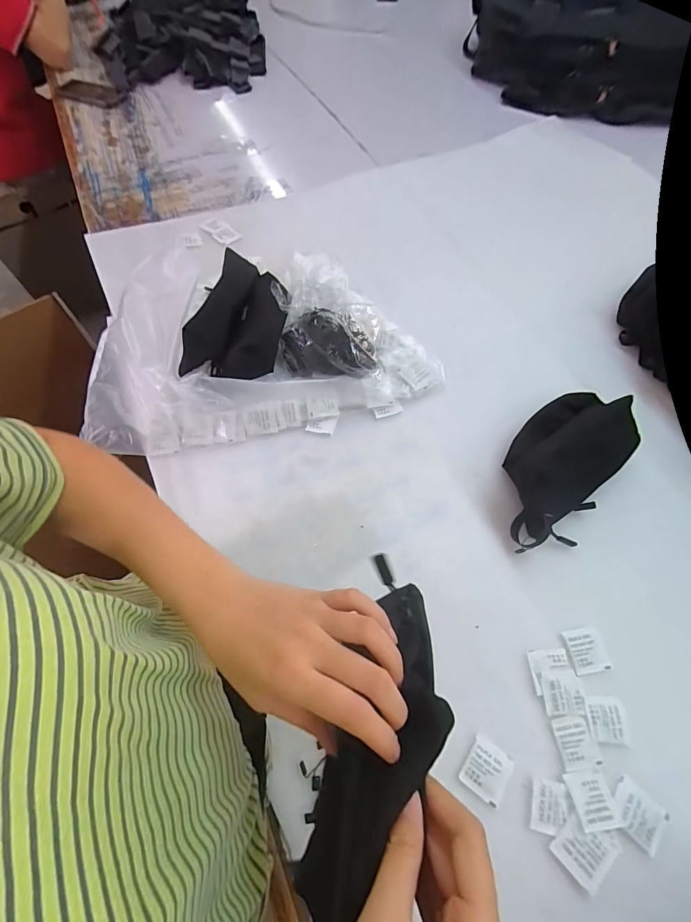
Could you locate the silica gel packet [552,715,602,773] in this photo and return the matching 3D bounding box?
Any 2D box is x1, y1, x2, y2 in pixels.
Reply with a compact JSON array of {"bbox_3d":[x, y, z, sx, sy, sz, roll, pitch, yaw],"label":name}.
[{"bbox_3d":[0.217,0.263,0.364,0.035,0.004,0.040,-6,63,-3],"label":"silica gel packet"}]

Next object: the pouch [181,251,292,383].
[{"bbox_3d":[-0.144,-0.182,0.517,0.116,0.075,0.191,7,63,4],"label":"pouch"}]

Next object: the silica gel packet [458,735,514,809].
[{"bbox_3d":[0.127,0.279,0.353,0.037,0.005,0.042,33,67,16],"label":"silica gel packet"}]

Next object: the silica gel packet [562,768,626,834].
[{"bbox_3d":[0.218,0.297,0.342,0.037,0.005,0.040,-8,63,-4],"label":"silica gel packet"}]

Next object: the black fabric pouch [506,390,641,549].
[{"bbox_3d":[0.257,0.001,0.455,0.118,0.099,0.212,35,66,17],"label":"black fabric pouch"}]

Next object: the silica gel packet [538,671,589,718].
[{"bbox_3d":[0.213,0.226,0.380,0.040,0.004,0.037,0,63,0],"label":"silica gel packet"}]

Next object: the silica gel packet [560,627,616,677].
[{"bbox_3d":[0.249,0.195,0.400,0.040,0.004,0.041,-8,63,-4],"label":"silica gel packet"}]

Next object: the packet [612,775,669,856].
[{"bbox_3d":[0.258,0.309,0.342,0.042,0.004,0.038,41,70,19],"label":"packet"}]

